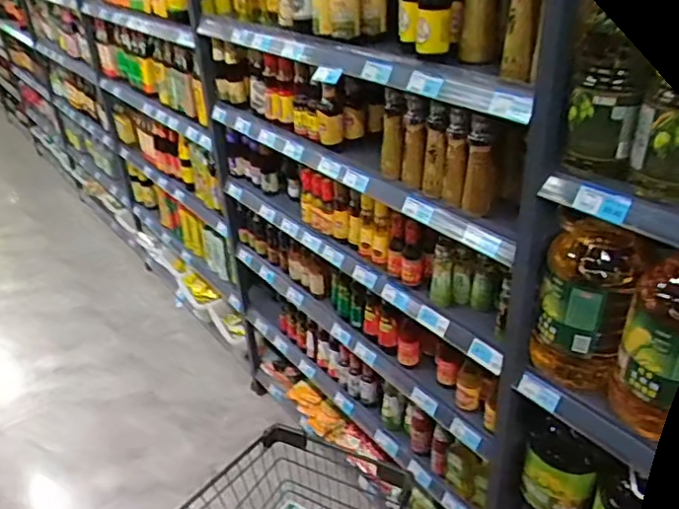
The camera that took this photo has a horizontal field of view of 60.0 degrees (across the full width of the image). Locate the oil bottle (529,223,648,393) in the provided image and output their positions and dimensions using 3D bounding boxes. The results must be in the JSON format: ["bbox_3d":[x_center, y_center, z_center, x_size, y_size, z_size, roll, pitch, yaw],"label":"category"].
[{"bbox_3d":[0.411,0.087,0.994,0.144,0.289,0.112,11,35,23],"label":"oil bottle"}]

